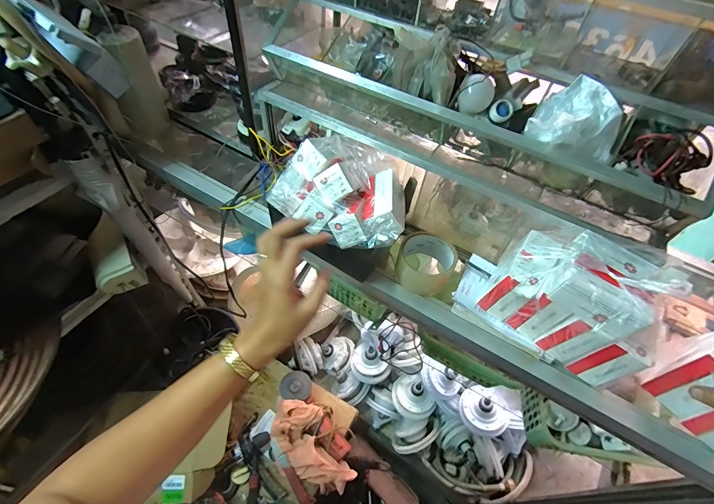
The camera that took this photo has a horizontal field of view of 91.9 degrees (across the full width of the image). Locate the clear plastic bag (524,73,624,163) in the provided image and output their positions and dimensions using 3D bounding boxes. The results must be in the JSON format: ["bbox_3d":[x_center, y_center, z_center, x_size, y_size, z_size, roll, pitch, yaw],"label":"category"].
[{"bbox_3d":[0.259,-0.158,0.406,0.099,0.052,0.082,19,53,9],"label":"clear plastic bag"}]

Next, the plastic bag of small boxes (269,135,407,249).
[{"bbox_3d":[-0.007,-0.091,0.497,0.190,0.080,0.160,31,56,18],"label":"plastic bag of small boxes"}]

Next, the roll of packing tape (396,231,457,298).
[{"bbox_3d":[0.107,0.015,0.537,0.082,0.050,0.088,2,52,-3],"label":"roll of packing tape"}]

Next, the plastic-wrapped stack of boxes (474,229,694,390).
[{"bbox_3d":[0.271,0.057,0.430,0.185,0.151,0.093,36,58,21],"label":"plastic-wrapped stack of boxes"}]

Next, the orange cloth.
[{"bbox_3d":[-0.131,0.563,0.998,0.152,0.080,0.292,-34,82,-27],"label":"orange cloth"}]

